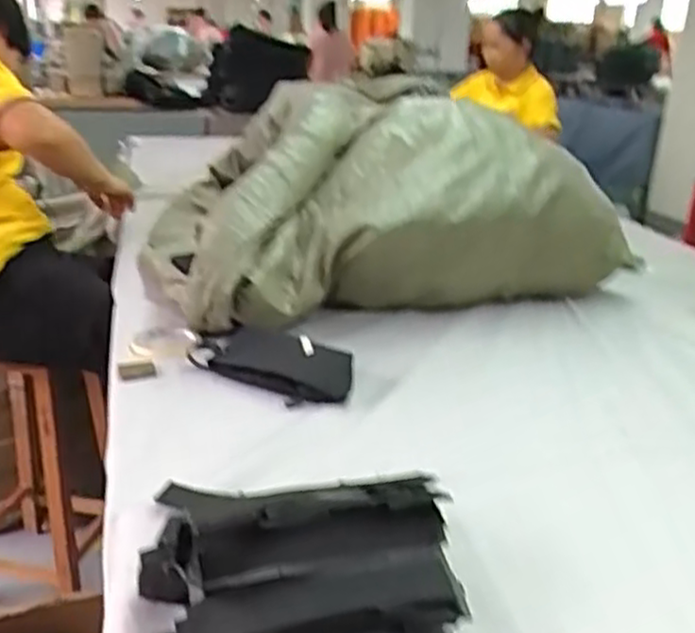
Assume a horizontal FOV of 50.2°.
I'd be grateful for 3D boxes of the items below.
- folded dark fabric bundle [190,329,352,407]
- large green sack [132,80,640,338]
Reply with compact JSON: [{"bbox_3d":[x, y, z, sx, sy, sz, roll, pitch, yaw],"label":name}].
[{"bbox_3d":[-0.097,0.059,0.937,0.229,0.042,0.092,13,23,25],"label":"folded dark fabric bundle"},{"bbox_3d":[0.048,-0.187,1.267,0.723,0.279,0.435,-7,23,-25],"label":"large green sack"}]

